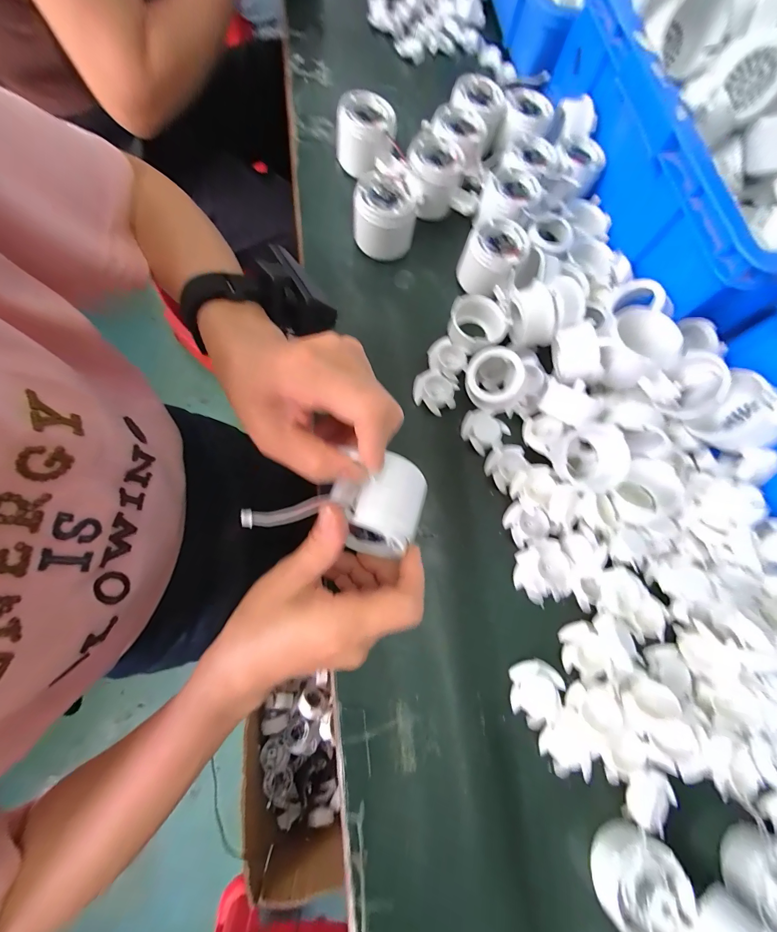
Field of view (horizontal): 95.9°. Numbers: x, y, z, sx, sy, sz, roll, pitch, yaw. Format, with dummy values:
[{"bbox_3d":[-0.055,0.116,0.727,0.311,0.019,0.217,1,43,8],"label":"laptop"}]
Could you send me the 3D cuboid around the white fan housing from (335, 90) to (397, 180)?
[{"bbox_3d":[-0.026,-0.354,0.383,0.060,0.053,0.062,-1,74,-7],"label":"white fan housing"}]

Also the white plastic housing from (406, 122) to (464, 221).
[{"bbox_3d":[0.048,-0.309,0.379,0.059,0.045,0.070,4,74,-6],"label":"white plastic housing"}]

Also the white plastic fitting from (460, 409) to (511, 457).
[{"bbox_3d":[0.087,-0.034,0.325,0.039,0.010,0.035,43,74,6],"label":"white plastic fitting"}]

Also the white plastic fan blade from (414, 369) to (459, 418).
[{"bbox_3d":[0.044,-0.069,0.326,0.041,0.015,0.034,30,73,2],"label":"white plastic fan blade"}]

